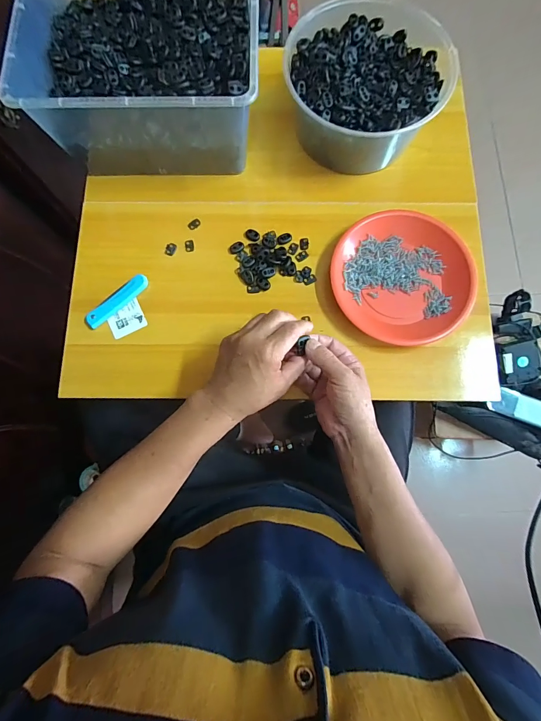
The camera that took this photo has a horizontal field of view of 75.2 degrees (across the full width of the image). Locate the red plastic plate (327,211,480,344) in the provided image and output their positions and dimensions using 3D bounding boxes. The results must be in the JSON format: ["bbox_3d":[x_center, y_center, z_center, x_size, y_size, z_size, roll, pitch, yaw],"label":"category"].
[{"bbox_3d":[0.185,-0.116,0.492,0.193,0.034,0.176,0,78,-1],"label":"red plastic plate"}]

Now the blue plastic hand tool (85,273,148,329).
[{"bbox_3d":[-0.216,-0.084,0.498,0.100,0.010,0.022,-43,82,-9],"label":"blue plastic hand tool"}]

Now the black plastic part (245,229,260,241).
[{"bbox_3d":[-0.027,-0.185,0.518,0.022,0.004,0.017,34,80,6],"label":"black plastic part"}]

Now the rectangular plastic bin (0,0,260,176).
[{"bbox_3d":[-0.166,-0.428,0.499,0.299,0.144,0.311,-1,78,-1],"label":"rectangular plastic bin"}]

